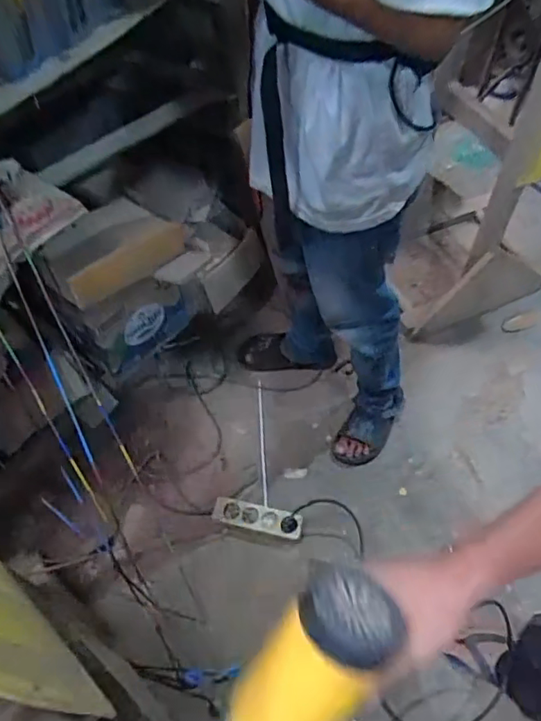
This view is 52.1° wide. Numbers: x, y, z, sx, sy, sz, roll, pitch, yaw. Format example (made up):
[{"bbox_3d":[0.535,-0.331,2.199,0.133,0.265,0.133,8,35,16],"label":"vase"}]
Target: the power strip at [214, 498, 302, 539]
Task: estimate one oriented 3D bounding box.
[{"bbox_3d":[-0.029,0.352,1.244,0.203,0.054,0.056,10,54,9],"label":"power strip"}]

